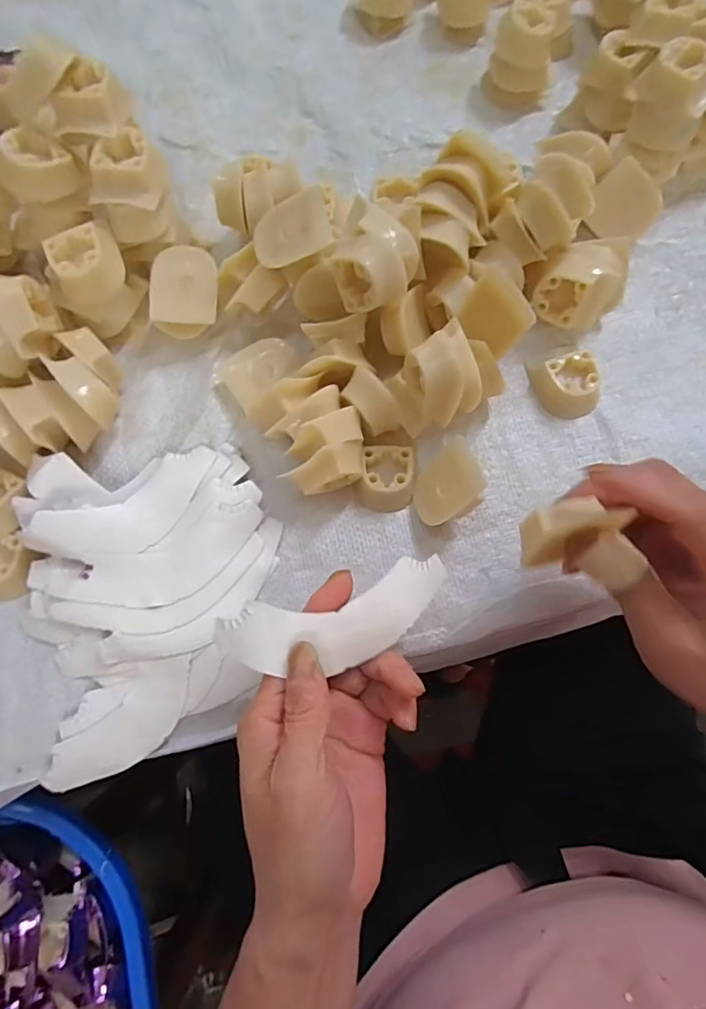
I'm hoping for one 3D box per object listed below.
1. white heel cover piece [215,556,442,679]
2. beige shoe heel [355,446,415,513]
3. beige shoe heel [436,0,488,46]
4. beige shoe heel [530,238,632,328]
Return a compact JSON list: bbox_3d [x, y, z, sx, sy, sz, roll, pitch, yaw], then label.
[{"bbox_3d":[-0.005,0.055,0.229,0.107,0.013,0.038,-13,77,-15],"label":"white heel cover piece"},{"bbox_3d":[0.020,-0.015,0.297,0.032,0.015,0.040,8,77,1],"label":"beige shoe heel"},{"bbox_3d":[0.083,-0.382,0.380,0.040,0.036,0.032,7,77,1],"label":"beige shoe heel"},{"bbox_3d":[0.139,-0.134,0.310,0.049,0.041,0.052,38,80,8],"label":"beige shoe heel"}]

